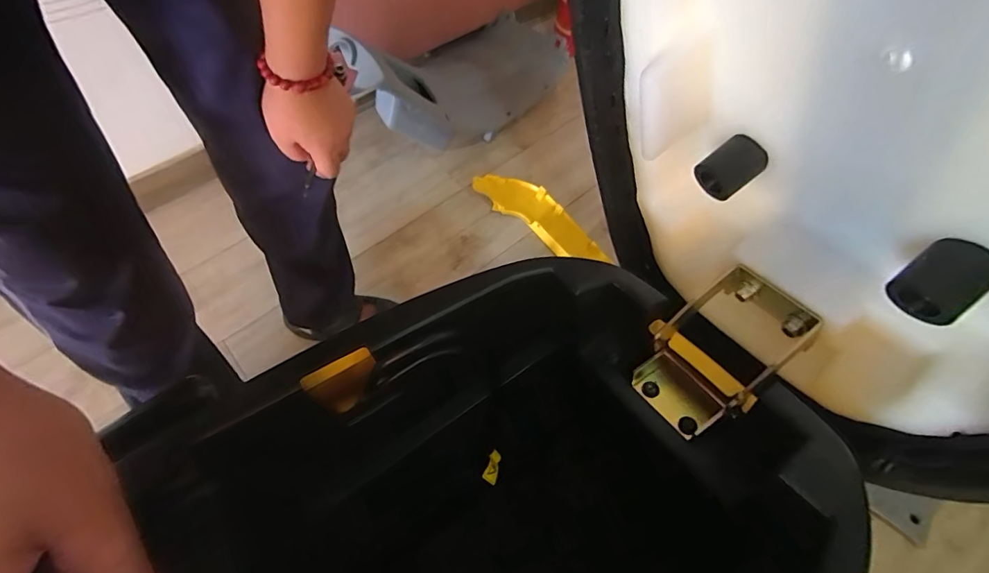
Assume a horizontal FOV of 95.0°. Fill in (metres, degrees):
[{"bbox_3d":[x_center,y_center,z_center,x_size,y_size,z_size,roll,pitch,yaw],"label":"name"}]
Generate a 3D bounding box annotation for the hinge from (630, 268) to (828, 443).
[{"bbox_3d":[0.131,0.039,0.274,0.083,0.060,0.063,-32,65,-18],"label":"hinge"}]

